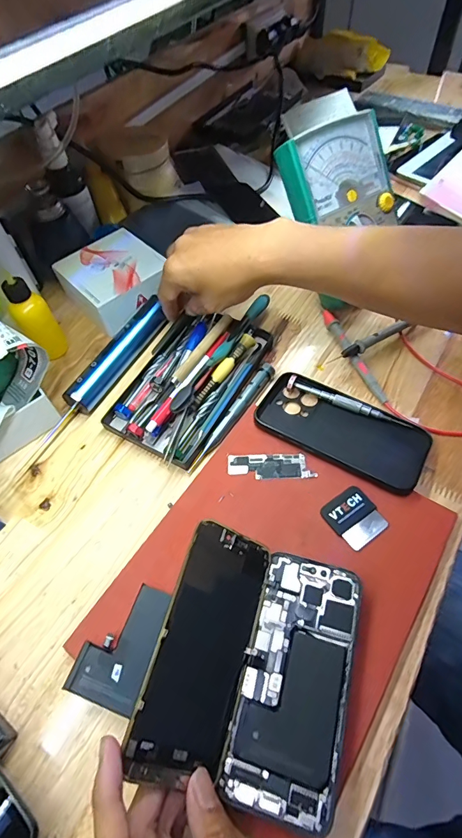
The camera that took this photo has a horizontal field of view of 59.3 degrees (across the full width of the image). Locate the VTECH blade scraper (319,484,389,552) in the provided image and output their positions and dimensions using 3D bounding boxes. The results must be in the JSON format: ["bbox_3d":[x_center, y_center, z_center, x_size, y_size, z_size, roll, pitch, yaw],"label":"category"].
[{"bbox_3d":[0.098,0.077,0.322,0.040,0.004,0.041,-33,61,-17],"label":"VTECH blade scraper"}]

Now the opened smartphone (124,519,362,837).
[{"bbox_3d":[0.014,0.153,0.260,0.124,0.026,0.141,23,61,-8],"label":"opened smartphone"}]

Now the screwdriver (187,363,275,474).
[{"bbox_3d":[0.002,-0.004,0.383,0.014,0.012,0.129,30,64,21],"label":"screwdriver"}]

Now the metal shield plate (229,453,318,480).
[{"bbox_3d":[0.034,0.040,0.352,0.072,0.004,0.023,-2,57,2],"label":"metal shield plate"}]

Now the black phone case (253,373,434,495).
[{"bbox_3d":[0.100,0.006,0.366,0.148,0.011,0.077,26,62,19],"label":"black phone case"}]

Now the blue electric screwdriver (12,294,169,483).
[{"bbox_3d":[-0.137,-0.043,0.409,0.035,0.029,0.228,25,67,19],"label":"blue electric screwdriver"}]

